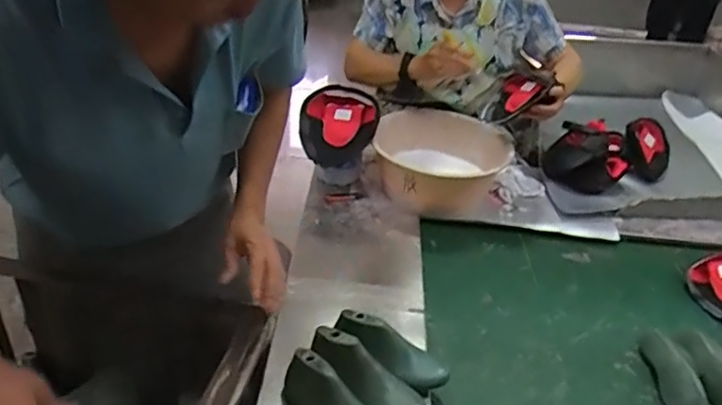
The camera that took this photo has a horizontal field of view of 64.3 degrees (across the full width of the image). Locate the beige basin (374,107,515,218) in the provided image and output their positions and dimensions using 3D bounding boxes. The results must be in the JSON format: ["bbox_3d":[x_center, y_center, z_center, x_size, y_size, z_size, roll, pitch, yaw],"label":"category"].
[{"bbox_3d":[0.165,-0.090,1.250,0.297,0.163,0.240,15,35,16],"label":"beige basin"}]

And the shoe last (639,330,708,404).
[{"bbox_3d":[0.480,0.264,0.892,0.047,0.059,0.163,2,34,-5],"label":"shoe last"}]

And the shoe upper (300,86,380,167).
[{"bbox_3d":[-0.047,-0.156,1.219,0.160,0.134,0.088,-3,34,-12],"label":"shoe upper"}]

